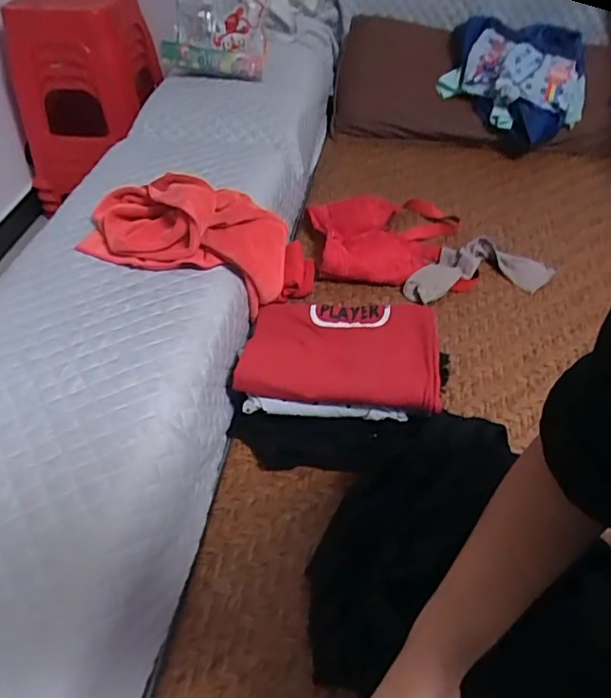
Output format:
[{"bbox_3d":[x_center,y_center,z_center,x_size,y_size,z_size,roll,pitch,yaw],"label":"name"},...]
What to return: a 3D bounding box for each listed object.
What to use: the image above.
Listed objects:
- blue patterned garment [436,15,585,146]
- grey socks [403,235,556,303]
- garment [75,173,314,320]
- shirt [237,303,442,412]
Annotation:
[{"bbox_3d":[0.448,-0.585,1.218,0.308,0.146,0.207,19,49,19],"label":"blue patterned garment"},{"bbox_3d":[0.284,-0.138,0.939,0.249,0.026,0.122,-6,45,-5],"label":"grey socks"},{"bbox_3d":[-0.142,-0.151,0.739,0.281,0.118,0.133,11,49,-4],"label":"garment"},{"bbox_3d":[0.044,-0.005,0.711,0.241,0.033,0.169,6,46,6],"label":"shirt"}]

